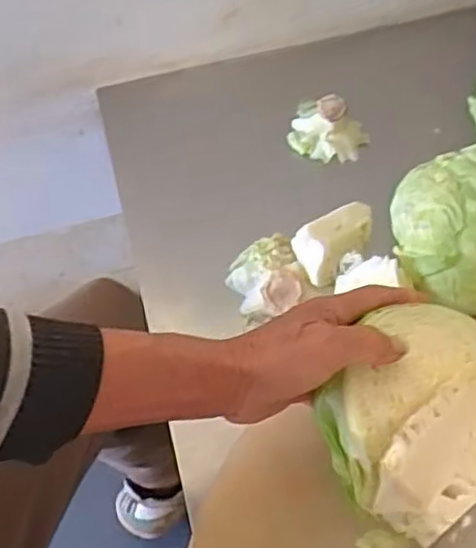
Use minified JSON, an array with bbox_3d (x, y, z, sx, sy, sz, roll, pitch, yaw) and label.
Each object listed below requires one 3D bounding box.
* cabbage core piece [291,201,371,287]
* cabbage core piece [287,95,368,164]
[{"bbox_3d":[0.079,-0.031,0.564,0.044,0.027,0.080,39,67,24],"label":"cabbage core piece"},{"bbox_3d":[0.081,-0.139,0.648,0.077,0.039,0.056,28,63,19],"label":"cabbage core piece"}]

